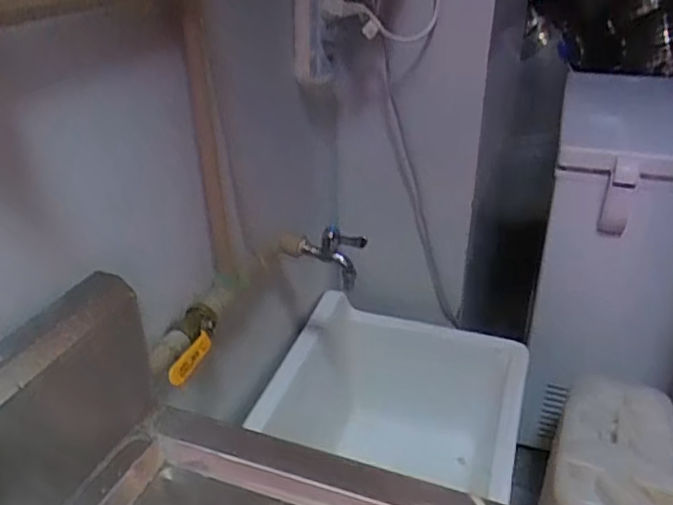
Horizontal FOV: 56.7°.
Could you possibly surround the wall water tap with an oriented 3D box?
[{"bbox_3d":[-0.005,0.009,0.913,0.092,0.088,0.041,15,33,26],"label":"wall water tap"}]

